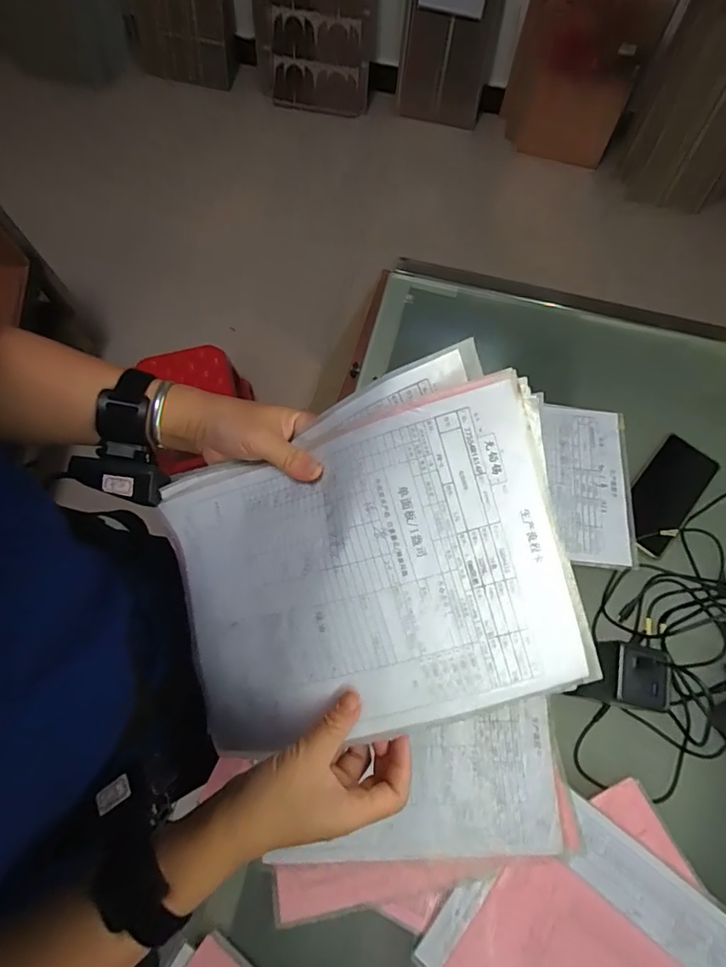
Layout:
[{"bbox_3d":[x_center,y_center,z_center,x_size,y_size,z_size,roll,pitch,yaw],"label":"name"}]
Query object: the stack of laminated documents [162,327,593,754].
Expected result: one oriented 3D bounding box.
[{"bbox_3d":[-0.011,0.054,0.375,0.299,0.055,0.249,-13,93,11],"label":"stack of laminated documents"}]

